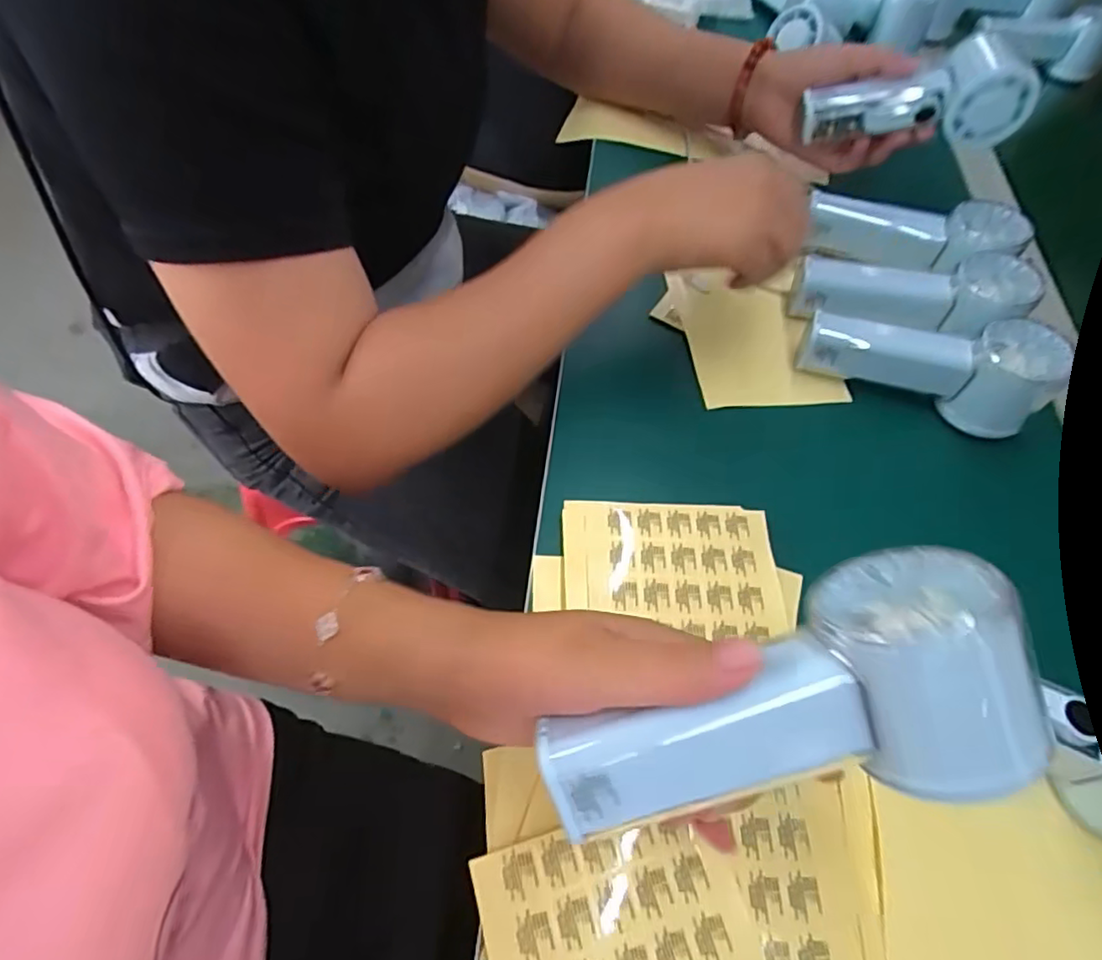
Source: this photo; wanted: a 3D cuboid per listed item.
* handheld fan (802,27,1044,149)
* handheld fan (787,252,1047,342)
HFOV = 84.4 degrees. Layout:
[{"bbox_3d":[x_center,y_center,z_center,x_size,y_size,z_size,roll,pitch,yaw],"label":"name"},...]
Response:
[{"bbox_3d":[0.274,-0.290,0.459,0.150,0.058,0.047,6,60,19],"label":"handheld fan"},{"bbox_3d":[0.247,-0.128,0.420,0.147,0.036,0.053,7,60,14],"label":"handheld fan"}]

